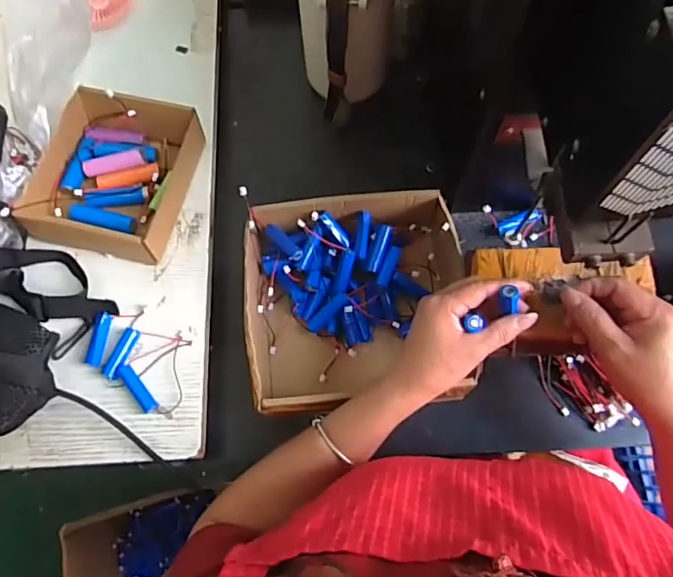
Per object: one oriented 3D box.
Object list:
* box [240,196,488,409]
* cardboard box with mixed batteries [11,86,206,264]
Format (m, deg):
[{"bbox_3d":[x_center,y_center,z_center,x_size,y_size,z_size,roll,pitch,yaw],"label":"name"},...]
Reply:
[{"bbox_3d":[0.018,0.013,0.512,0.202,0.065,0.203,-3,71,0],"label":"box"},{"bbox_3d":[-0.225,-0.116,0.535,0.137,0.048,0.166,12,71,6],"label":"cardboard box with mixed batteries"}]

